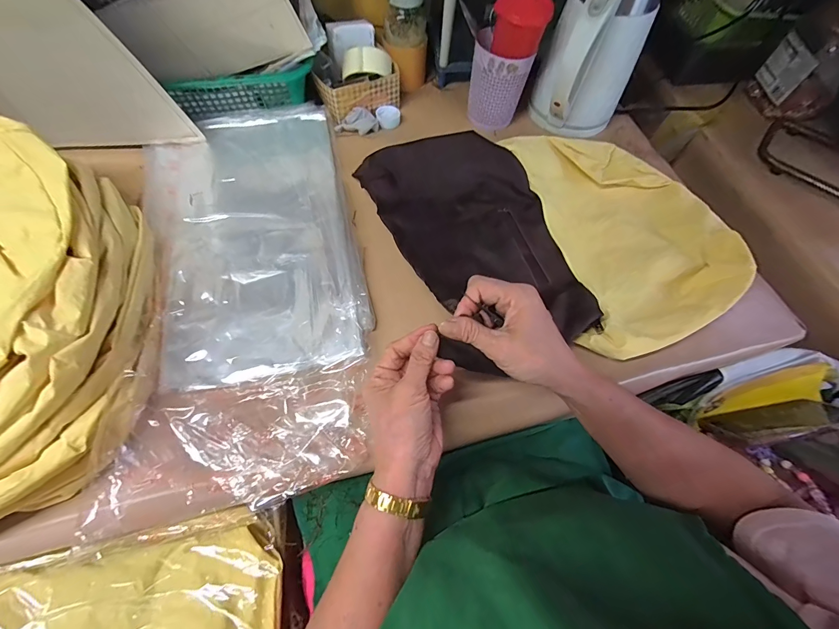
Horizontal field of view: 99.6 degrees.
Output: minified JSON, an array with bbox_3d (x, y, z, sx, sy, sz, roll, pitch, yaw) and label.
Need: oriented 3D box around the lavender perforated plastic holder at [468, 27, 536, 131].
[{"bbox_3d":[0.127,-0.381,0.584,0.091,0.117,0.084,11,63,2],"label":"lavender perforated plastic holder"}]

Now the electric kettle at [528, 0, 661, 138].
[{"bbox_3d":[0.261,-0.387,0.540,0.138,0.205,0.159,25,64,8],"label":"electric kettle"}]

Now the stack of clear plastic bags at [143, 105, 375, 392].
[{"bbox_3d":[-0.228,-0.128,0.486,0.258,0.019,0.448,-13,65,-10],"label":"stack of clear plastic bags"}]

